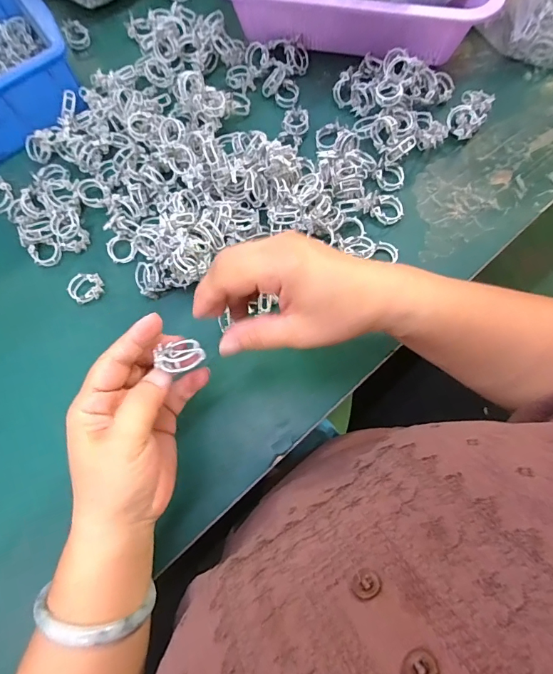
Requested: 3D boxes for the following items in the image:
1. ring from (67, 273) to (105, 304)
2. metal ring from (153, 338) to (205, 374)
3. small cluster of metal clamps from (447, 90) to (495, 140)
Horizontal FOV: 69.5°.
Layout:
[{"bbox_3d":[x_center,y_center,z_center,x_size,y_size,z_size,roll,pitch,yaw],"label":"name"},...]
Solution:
[{"bbox_3d":[-0.174,-0.044,0.363,0.030,0.013,0.024,-4,75,0],"label":"ring"},{"bbox_3d":[-0.061,0.012,0.255,0.030,0.023,0.022,-13,79,-3],"label":"metal ring"},{"bbox_3d":[0.183,-0.212,0.383,0.030,0.022,0.048,35,80,7],"label":"small cluster of metal clamps"}]

